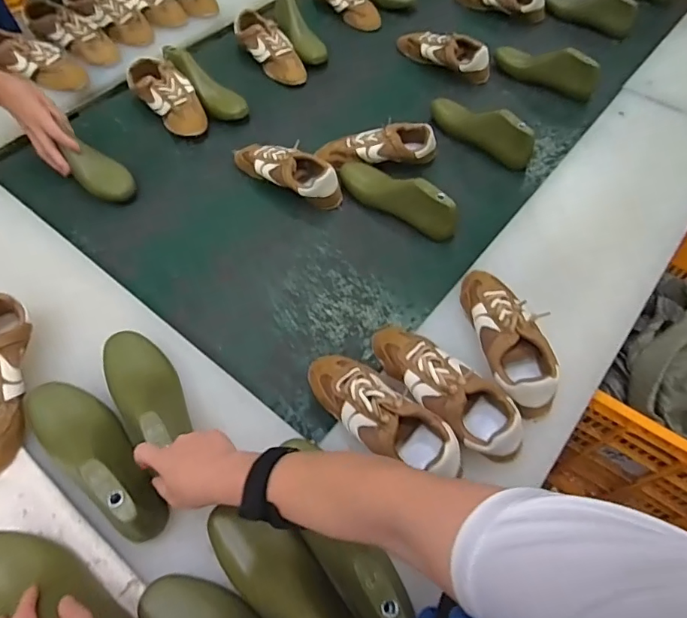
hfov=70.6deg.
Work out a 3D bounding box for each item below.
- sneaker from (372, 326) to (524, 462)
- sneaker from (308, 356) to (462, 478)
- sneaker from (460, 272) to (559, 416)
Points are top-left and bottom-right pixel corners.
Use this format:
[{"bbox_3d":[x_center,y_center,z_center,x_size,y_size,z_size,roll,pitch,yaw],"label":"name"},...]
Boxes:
[{"bbox_3d":[0.131,0.105,0.629,0.227,0.080,0.090,38,64,18],"label":"sneaker"},{"bbox_3d":[0.043,0.126,0.607,0.087,0.076,0.215,-38,68,-22],"label":"sneaker"},{"bbox_3d":[0.225,0.034,0.665,0.084,0.072,0.222,-5,59,-5],"label":"sneaker"}]

